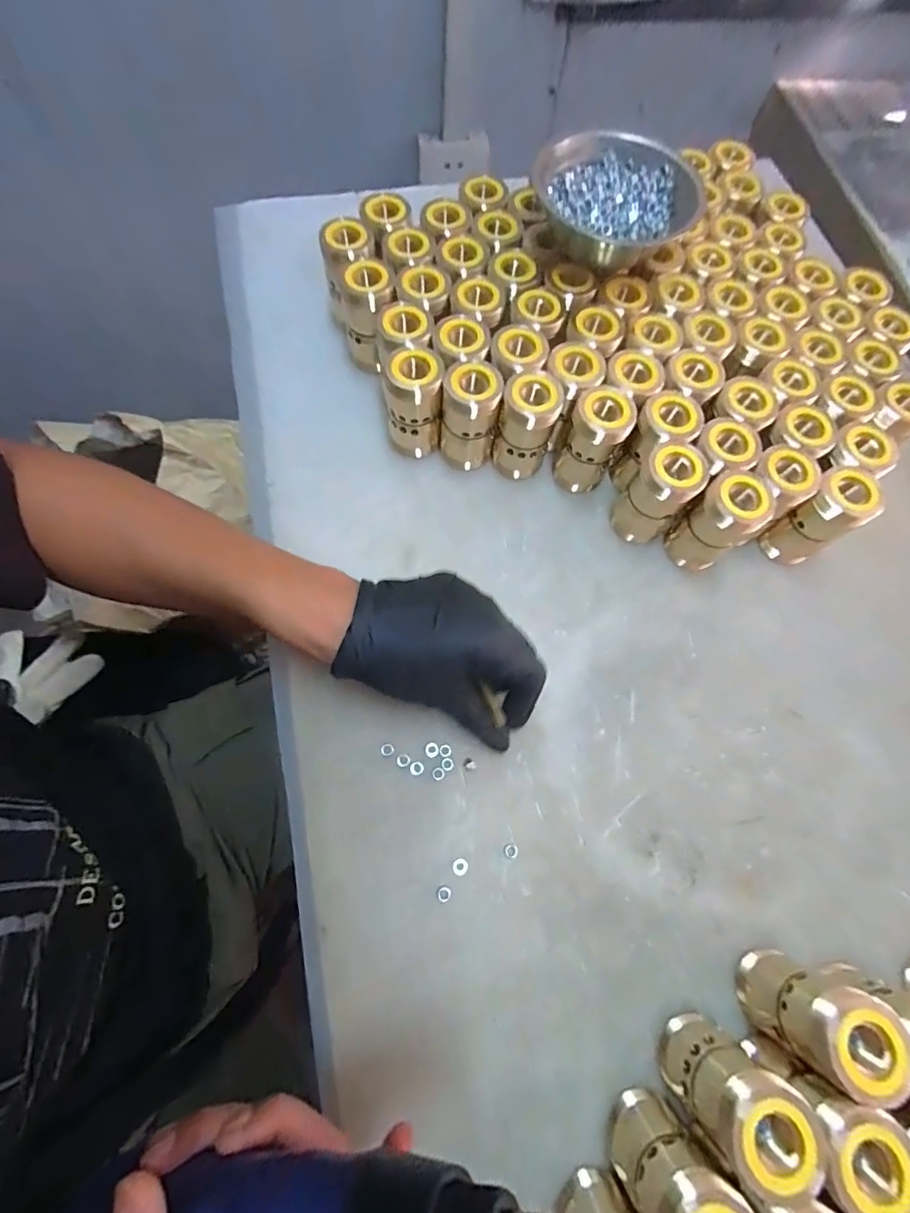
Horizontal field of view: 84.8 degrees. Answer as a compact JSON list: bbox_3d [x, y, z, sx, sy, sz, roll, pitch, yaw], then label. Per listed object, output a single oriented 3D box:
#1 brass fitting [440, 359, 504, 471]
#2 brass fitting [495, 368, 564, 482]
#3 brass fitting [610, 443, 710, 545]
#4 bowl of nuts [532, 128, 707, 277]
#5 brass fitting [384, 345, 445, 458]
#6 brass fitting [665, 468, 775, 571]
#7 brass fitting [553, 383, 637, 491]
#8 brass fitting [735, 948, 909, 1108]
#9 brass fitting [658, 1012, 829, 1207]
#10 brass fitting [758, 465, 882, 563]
[{"bbox_3d":[0.011,-0.138,0.370,0.040,0.073,0.046,7,69,0],"label":"brass fitting"},{"bbox_3d":[0.053,-0.132,0.370,0.038,0.074,0.041,1,69,-2],"label":"brass fitting"},{"bbox_3d":[0.143,-0.077,0.357,0.039,0.079,0.032,36,72,10],"label":"brass fitting"},{"bbox_3d":[0.127,-0.307,0.383,0.106,0.039,0.109,1,69,-2],"label":"bowl of nuts"},{"bbox_3d":[-0.030,-0.148,0.371,0.039,0.074,0.037,-2,70,-3],"label":"brass fitting"},{"bbox_3d":[0.186,-0.062,0.351,0.039,0.073,0.042,1,69,-2],"label":"brass fitting"},{"bbox_3d":[0.102,-0.122,0.368,0.038,0.075,0.043,21,70,5],"label":"brass fitting"},{"bbox_3d":[0.183,0.209,0.255,0.038,0.073,0.040,1,69,-2],"label":"brass fitting"},{"bbox_3d":[0.134,0.237,0.242,0.039,0.072,0.042,1,69,-2],"label":"brass fitting"},{"bbox_3d":[0.255,-0.060,0.352,0.029,0.077,0.037,-31,74,-13],"label":"brass fitting"}]

